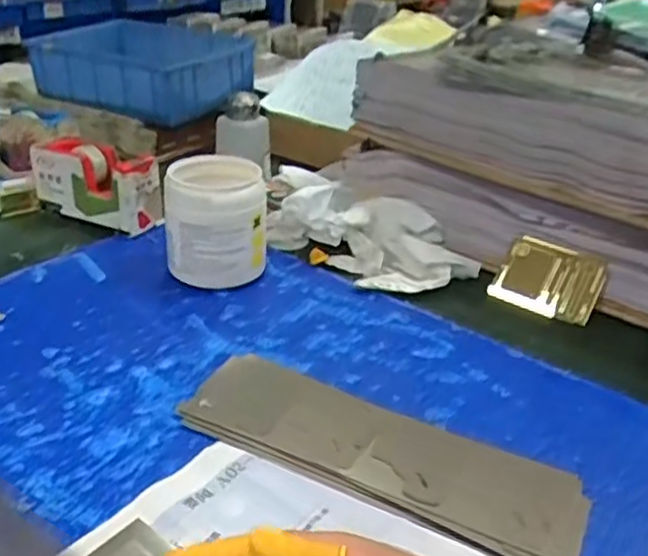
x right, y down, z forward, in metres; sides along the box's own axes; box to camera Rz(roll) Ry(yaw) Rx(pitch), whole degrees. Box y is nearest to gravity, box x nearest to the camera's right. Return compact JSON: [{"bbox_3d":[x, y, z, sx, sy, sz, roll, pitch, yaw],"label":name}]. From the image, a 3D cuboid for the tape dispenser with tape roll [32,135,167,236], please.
[{"bbox_3d":[-0.251,-0.103,0.780,0.152,0.081,0.058,18,32,24],"label":"tape dispenser with tape roll"}]

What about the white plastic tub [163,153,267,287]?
[{"bbox_3d":[-0.103,-0.054,0.672,0.094,0.111,0.094,0,29,-6],"label":"white plastic tub"}]

